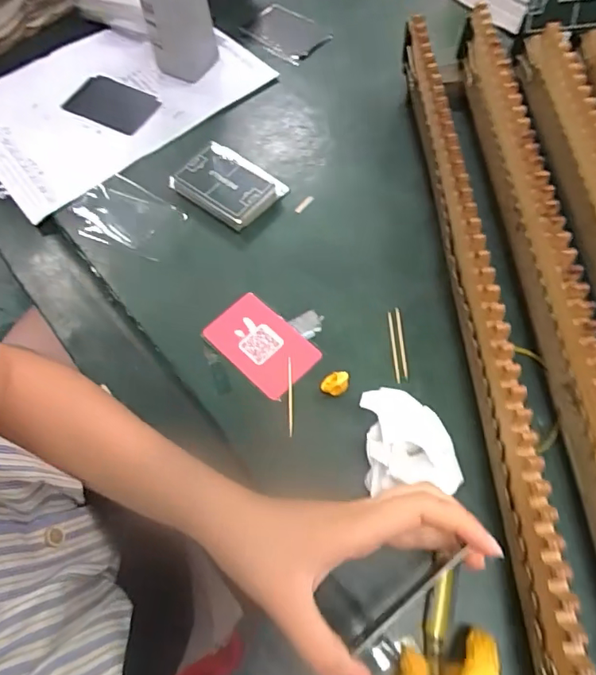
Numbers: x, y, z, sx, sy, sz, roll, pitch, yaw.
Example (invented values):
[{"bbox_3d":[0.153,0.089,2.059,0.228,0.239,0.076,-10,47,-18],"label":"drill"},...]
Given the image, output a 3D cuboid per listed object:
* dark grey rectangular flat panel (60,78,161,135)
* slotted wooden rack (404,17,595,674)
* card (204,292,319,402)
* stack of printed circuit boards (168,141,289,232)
[{"bbox_3d":[-0.197,-0.248,0.563,0.099,0.008,0.058,24,67,15],"label":"dark grey rectangular flat panel"},{"bbox_3d":[0.120,-0.018,0.375,0.024,0.082,0.545,-6,62,1],"label":"slotted wooden rack"},{"bbox_3d":[-0.029,0.005,0.422,0.053,0.004,0.085,-43,68,-12],"label":"card"},{"bbox_3d":[-0.067,-0.142,0.494,0.095,0.011,0.068,36,70,20],"label":"stack of printed circuit boards"}]

